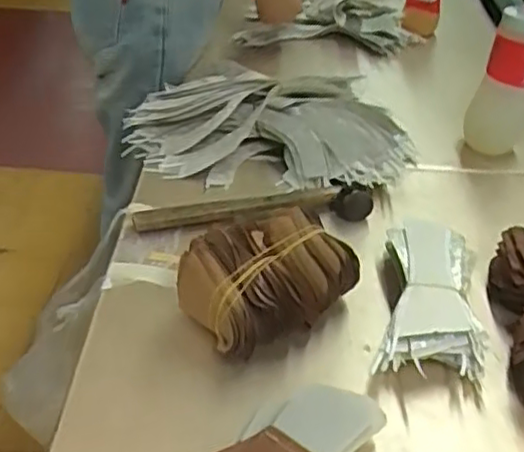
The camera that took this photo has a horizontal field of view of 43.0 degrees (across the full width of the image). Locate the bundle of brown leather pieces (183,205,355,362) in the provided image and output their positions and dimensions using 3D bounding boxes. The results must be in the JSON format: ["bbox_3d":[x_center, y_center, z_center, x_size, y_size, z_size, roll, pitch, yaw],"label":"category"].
[{"bbox_3d":[0.009,0.045,0.562,0.137,0.078,0.090,-24,45,-33],"label":"bundle of brown leather pieces"}]

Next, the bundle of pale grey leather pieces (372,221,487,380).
[{"bbox_3d":[0.149,0.059,0.586,0.083,0.044,0.183,10,37,7],"label":"bundle of pale grey leather pieces"}]

